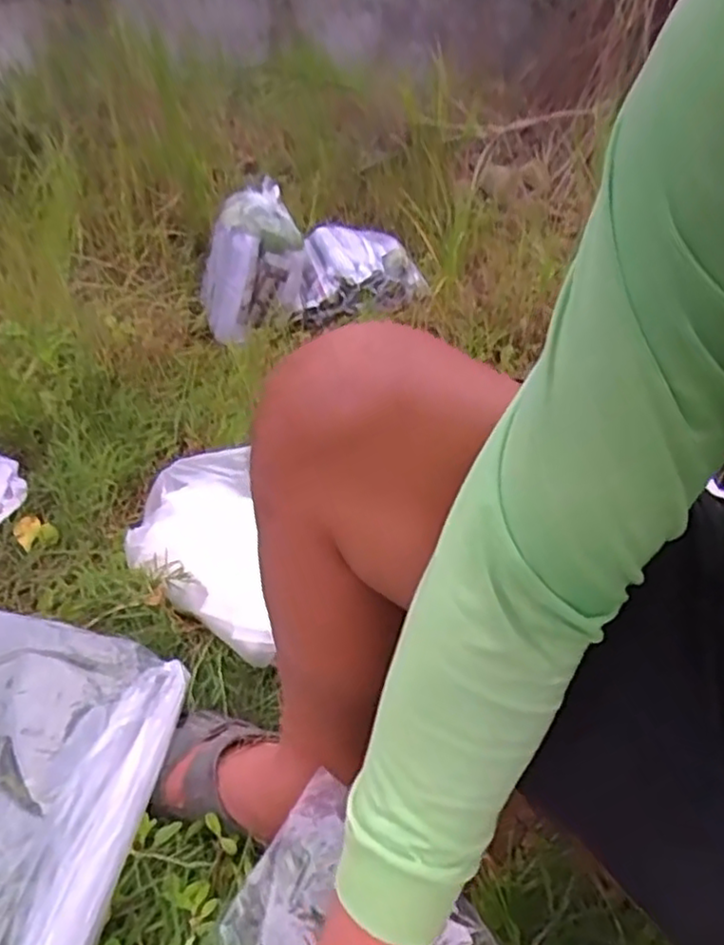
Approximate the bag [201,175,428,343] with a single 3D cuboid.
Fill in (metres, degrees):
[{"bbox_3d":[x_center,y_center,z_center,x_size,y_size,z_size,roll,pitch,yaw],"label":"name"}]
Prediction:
[{"bbox_3d":[-0.129,-0.459,1.423,0.455,0.228,0.306,-16,42,-22],"label":"bag"}]

